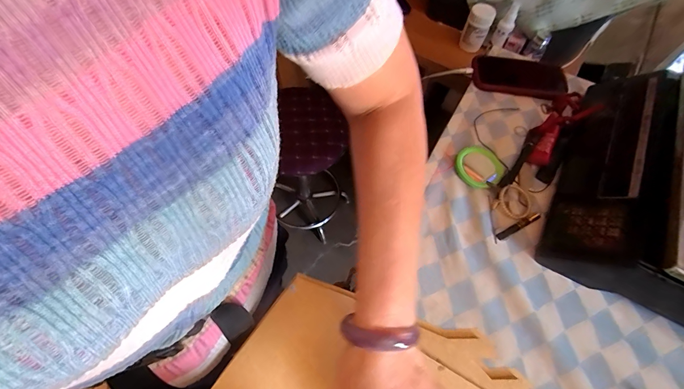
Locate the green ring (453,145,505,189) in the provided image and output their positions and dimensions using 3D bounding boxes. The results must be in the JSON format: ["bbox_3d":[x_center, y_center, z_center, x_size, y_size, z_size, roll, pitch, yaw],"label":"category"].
[{"bbox_3d":[0.197,-0.042,0.480,0.072,0.012,0.065,-32,67,-20],"label":"green ring"}]

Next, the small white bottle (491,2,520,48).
[{"bbox_3d":[0.364,-0.374,0.748,0.032,0.086,0.028,24,62,11],"label":"small white bottle"}]

